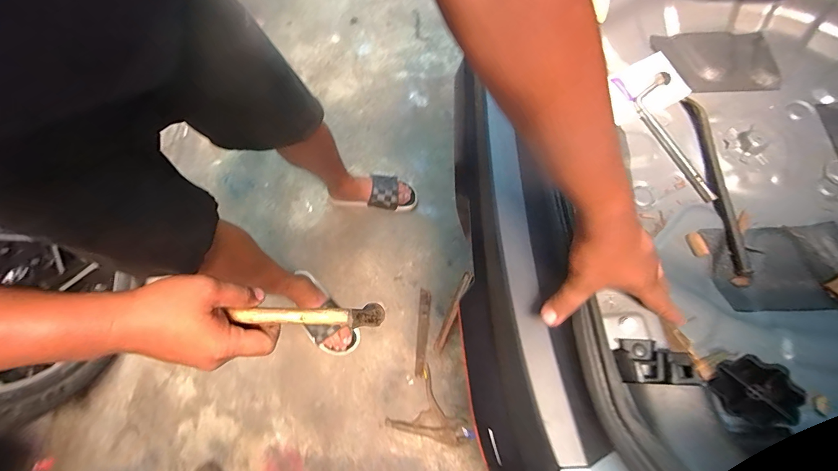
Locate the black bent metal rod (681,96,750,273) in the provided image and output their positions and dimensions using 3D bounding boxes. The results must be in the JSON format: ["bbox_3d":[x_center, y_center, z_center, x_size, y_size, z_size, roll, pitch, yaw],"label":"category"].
[{"bbox_3d":[0.539,-0.103,0.665,0.031,0.013,0.358,-1,67,4],"label":"black bent metal rod"}]

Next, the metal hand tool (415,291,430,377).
[{"bbox_3d":[0.011,0.272,1.039,0.030,0.007,0.235,-1,69,11],"label":"metal hand tool"}]

